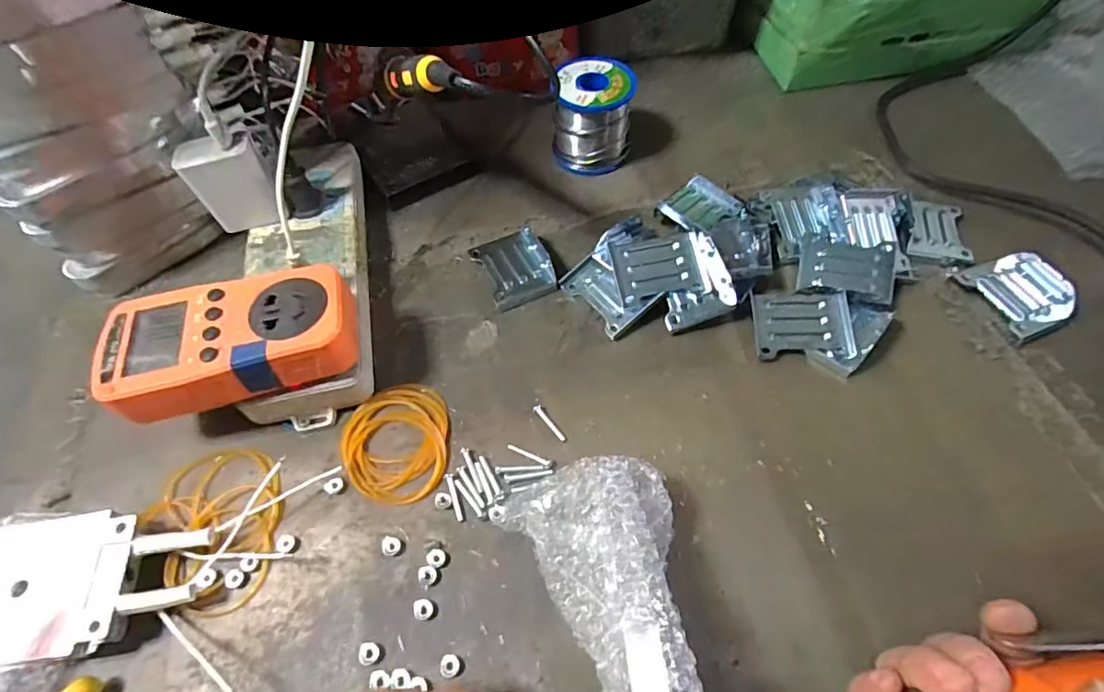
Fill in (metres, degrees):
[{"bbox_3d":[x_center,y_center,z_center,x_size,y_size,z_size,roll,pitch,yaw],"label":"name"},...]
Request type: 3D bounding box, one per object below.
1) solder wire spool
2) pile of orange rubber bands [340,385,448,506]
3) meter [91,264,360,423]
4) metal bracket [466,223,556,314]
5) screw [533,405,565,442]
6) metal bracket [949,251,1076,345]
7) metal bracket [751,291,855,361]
[{"bbox_3d":[0.033,-0.190,0.447,0.065,0.065,0.064,1,57,2],"label":"solder wire spool"},{"bbox_3d":[-0.091,0.056,0.321,0.060,0.006,0.073,-11,58,-5],"label":"pile of orange rubber bands"},{"bbox_3d":[-0.175,-0.004,0.301,0.125,0.026,0.068,-14,58,-7],"label":"meter"},{"bbox_3d":[-0.026,-0.057,0.393,0.048,0.008,0.060,-22,59,-12],"label":"metal bracket"},{"bbox_3d":[-0.002,0.046,0.327,0.005,0.004,0.027,-32,62,-17],"label":"screw"},{"bbox_3d":[0.313,-0.037,0.366,0.052,0.020,0.061,-19,59,-10],"label":"metal bracket"},{"bbox_3d":[0.160,-0.014,0.353,0.058,0.012,0.046,-4,66,4],"label":"metal bracket"}]

